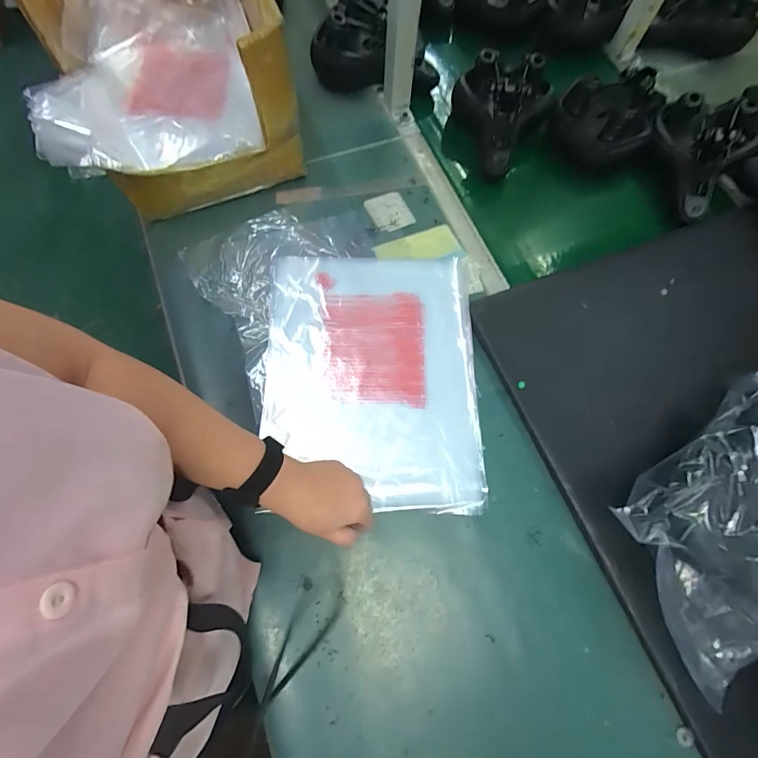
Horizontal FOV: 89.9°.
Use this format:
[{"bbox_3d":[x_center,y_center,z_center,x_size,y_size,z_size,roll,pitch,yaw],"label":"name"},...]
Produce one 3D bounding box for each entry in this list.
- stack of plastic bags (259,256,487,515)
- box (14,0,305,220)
[{"bbox_3d":[-0.012,-0.011,0.580,0.309,0.012,0.394,1,71,-2],"label":"stack of plastic bags"},{"bbox_3d":[-0.350,-0.495,0.615,0.360,0.234,0.373,-18,73,-8],"label":"box"}]

